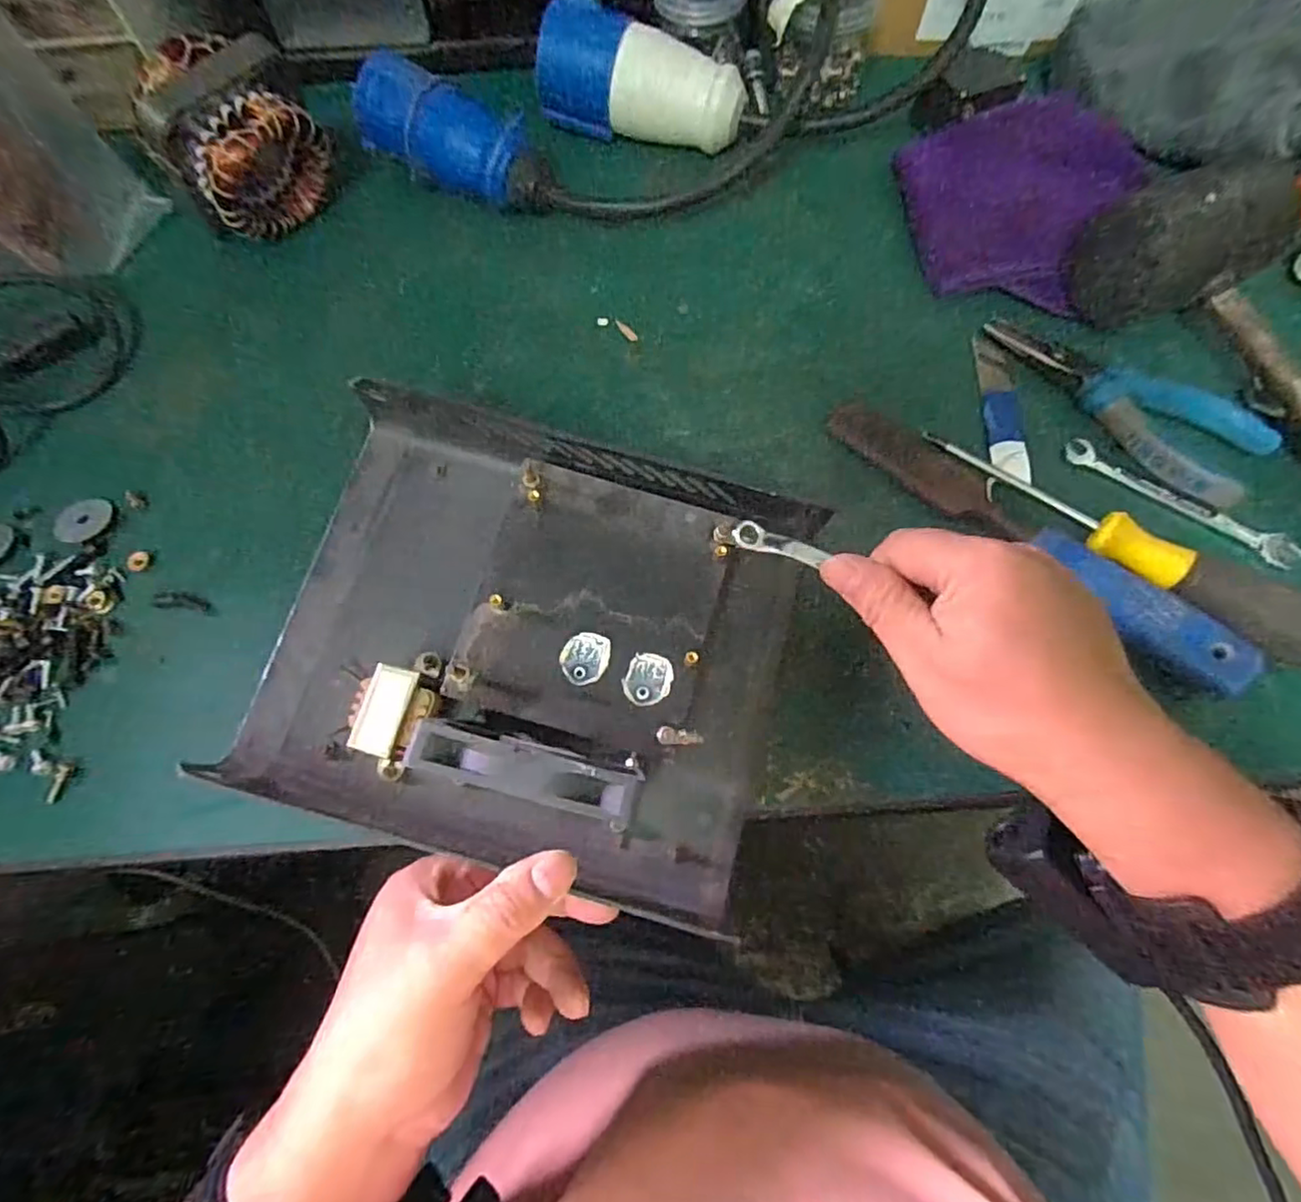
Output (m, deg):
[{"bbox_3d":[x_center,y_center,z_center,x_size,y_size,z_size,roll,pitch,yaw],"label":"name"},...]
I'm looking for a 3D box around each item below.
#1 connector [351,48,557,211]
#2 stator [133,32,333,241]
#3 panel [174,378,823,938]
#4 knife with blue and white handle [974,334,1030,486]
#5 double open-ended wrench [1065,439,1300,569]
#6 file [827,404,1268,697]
[{"bbox_3d":[-0.125,-0.293,0.412,0.140,0.049,0.054,26,71,11],"label":"connector"},{"bbox_3d":[-0.247,-0.275,0.387,0.087,0.086,0.066,-31,71,-11],"label":"stator"},{"bbox_3d":[-0.051,0.016,0.284,0.227,0.063,0.190,17,71,7],"label":"panel"},{"bbox_3d":[0.200,-0.111,0.360,0.020,0.004,0.099,5,68,3],"label":"knife with blue and white handle"},{"bbox_3d":[0.282,-0.054,0.337,0.121,0.006,0.019,34,72,13],"label":"double open-ended wrench"},{"bbox_3d":[0.187,-0.037,0.320,0.035,0.030,0.222,-41,73,-14],"label":"file"}]

